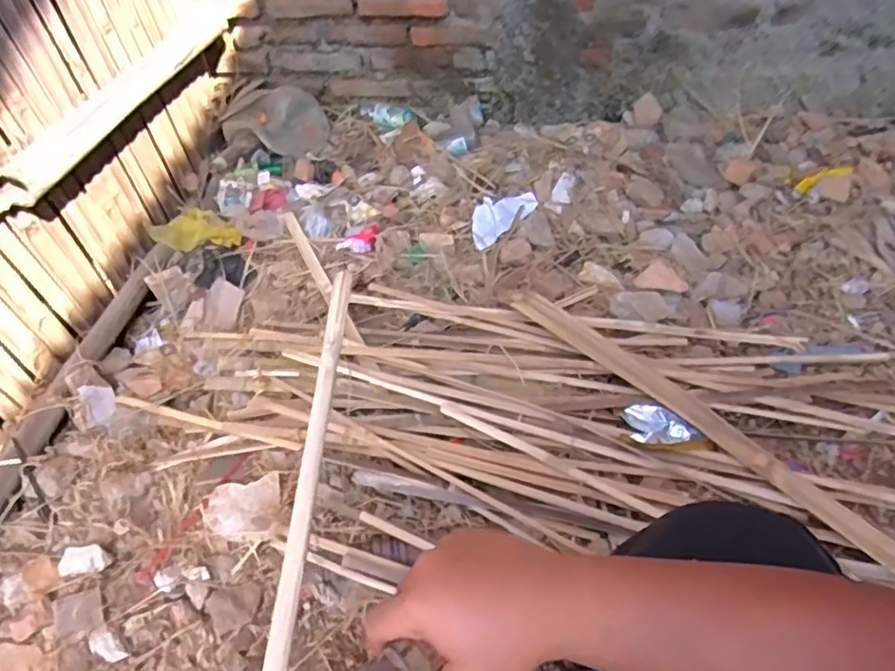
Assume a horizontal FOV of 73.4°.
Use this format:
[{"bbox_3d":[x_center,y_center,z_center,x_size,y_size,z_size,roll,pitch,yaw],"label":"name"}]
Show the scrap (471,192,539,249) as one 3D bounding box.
[{"bbox_3d":[0.106,-0.252,1.261,0.098,0.023,0.179,32,58,28],"label":"scrap"}]

